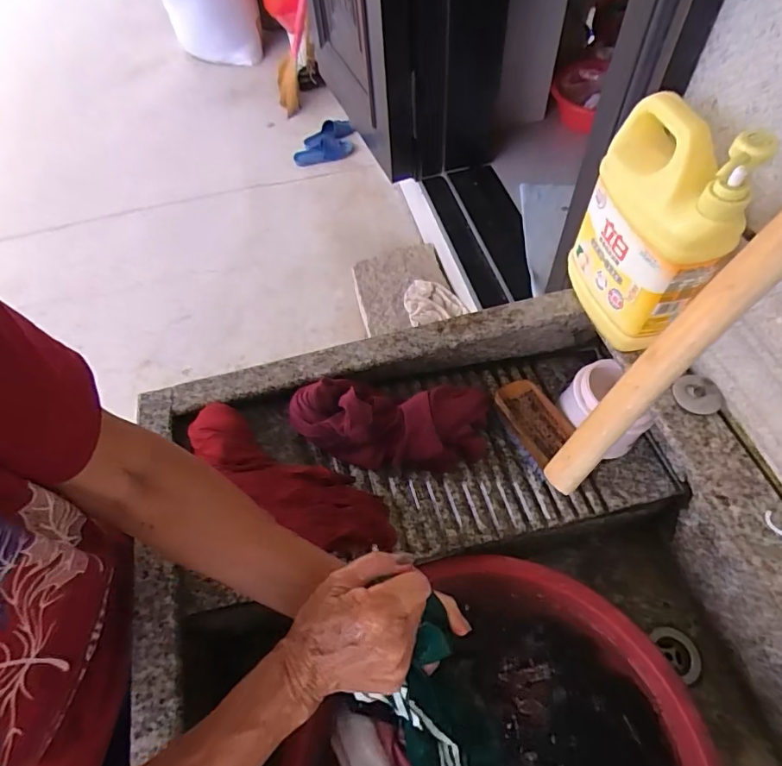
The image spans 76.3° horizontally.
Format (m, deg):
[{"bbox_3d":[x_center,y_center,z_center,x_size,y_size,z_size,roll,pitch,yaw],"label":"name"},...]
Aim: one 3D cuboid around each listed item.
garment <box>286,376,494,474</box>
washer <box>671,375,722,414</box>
[{"bbox_3d":[0.003,0.044,0.557,0.224,0.068,0.094,6,56,-11],"label":"garment"},{"bbox_3d":[0.321,0.011,0.519,0.042,0.010,0.046,-25,59,-12],"label":"washer"}]

